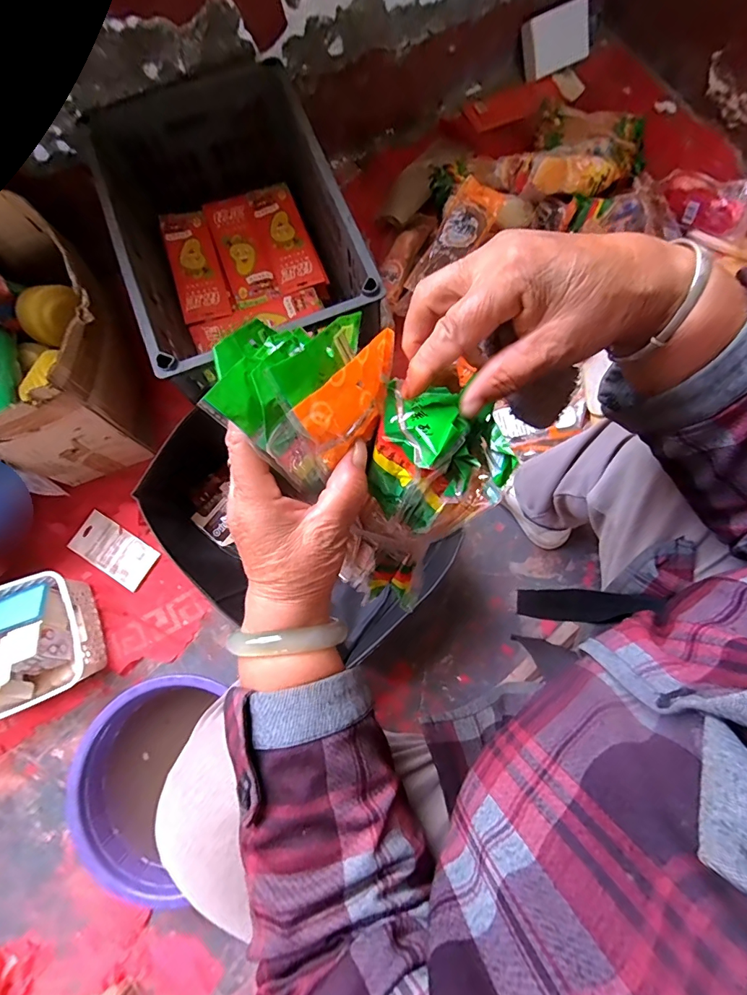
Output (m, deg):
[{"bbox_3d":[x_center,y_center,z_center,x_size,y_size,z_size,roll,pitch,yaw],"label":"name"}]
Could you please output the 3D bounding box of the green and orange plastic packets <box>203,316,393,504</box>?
[{"bbox_3d":[-0.038,-0.068,0.245,0.083,0.053,0.100,38,81,9],"label":"green and orange plastic packets"}]

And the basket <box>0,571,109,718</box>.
[{"bbox_3d":[-0.621,0.258,0.725,0.291,0.093,0.200,-20,78,-3],"label":"basket"}]

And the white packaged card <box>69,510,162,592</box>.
[{"bbox_3d":[-0.484,0.097,0.802,0.162,0.006,0.084,32,80,8],"label":"white packaged card"}]

